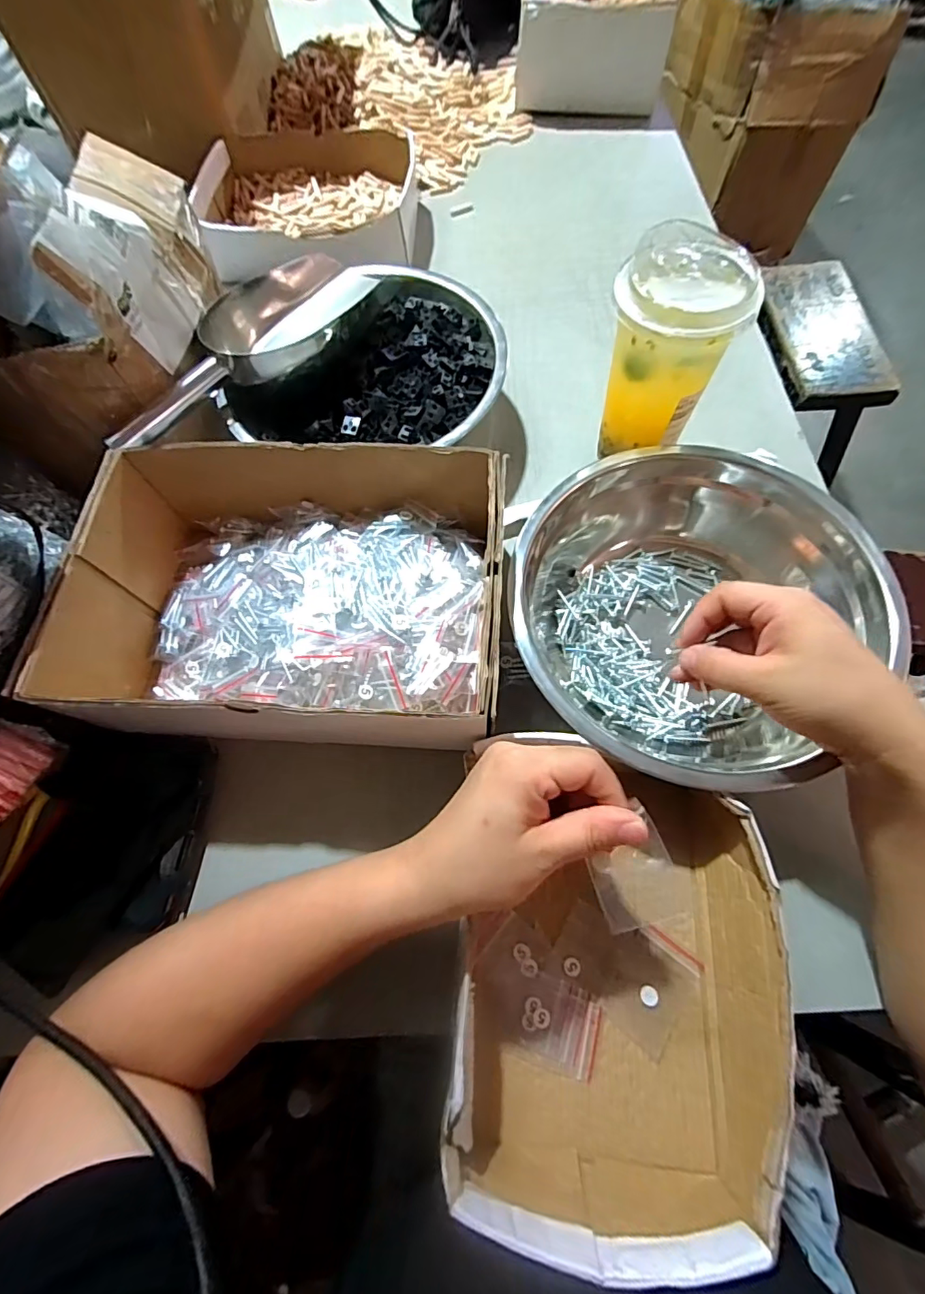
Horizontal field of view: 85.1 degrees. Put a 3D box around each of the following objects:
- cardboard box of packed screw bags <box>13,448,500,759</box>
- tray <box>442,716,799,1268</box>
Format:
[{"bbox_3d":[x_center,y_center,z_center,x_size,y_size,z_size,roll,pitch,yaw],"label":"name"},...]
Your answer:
[{"bbox_3d":[-0.118,-0.035,0.364,0.279,0.087,0.209,3,68,4],"label":"cardboard box of packed screw bags"},{"bbox_3d":[0.086,0.190,0.286,0.161,0.058,0.225,10,69,7],"label":"tray"}]

